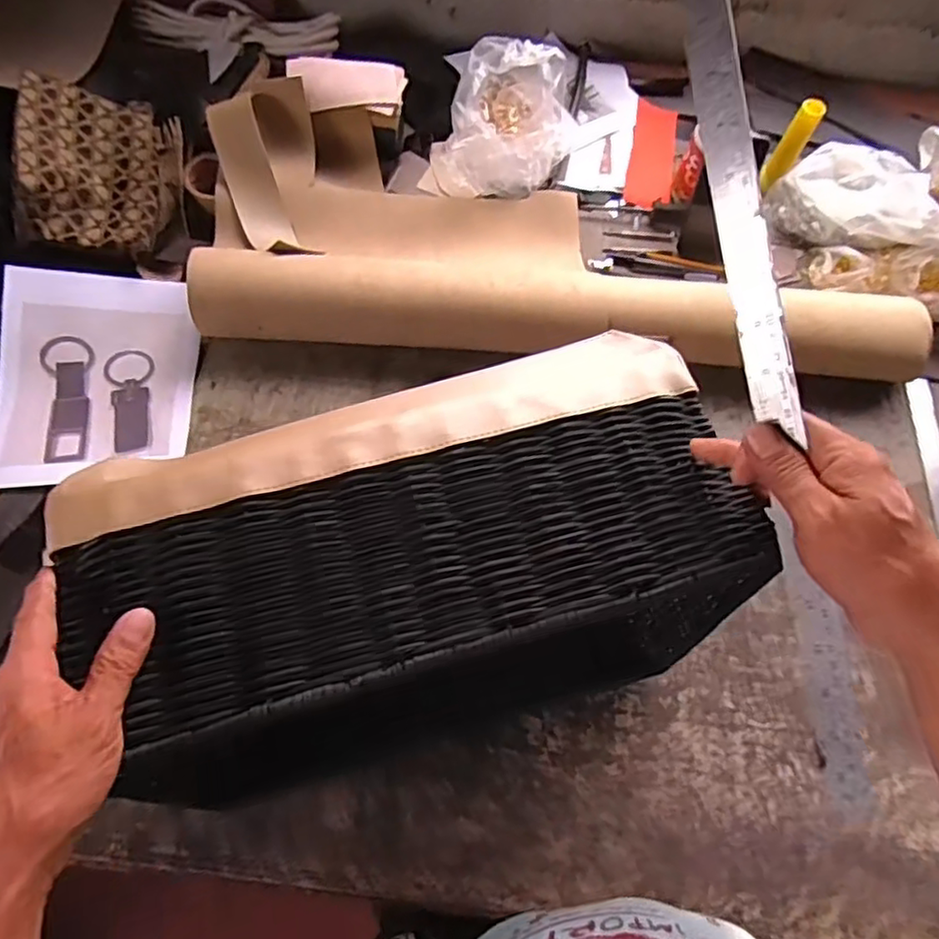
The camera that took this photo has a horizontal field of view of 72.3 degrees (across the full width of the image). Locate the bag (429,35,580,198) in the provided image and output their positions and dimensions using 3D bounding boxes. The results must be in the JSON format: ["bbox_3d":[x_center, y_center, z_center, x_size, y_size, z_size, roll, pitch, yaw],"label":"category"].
[{"bbox_3d":[0.054,-0.515,0.901,0.198,0.120,0.246,7,64,1],"label":"bag"}]

